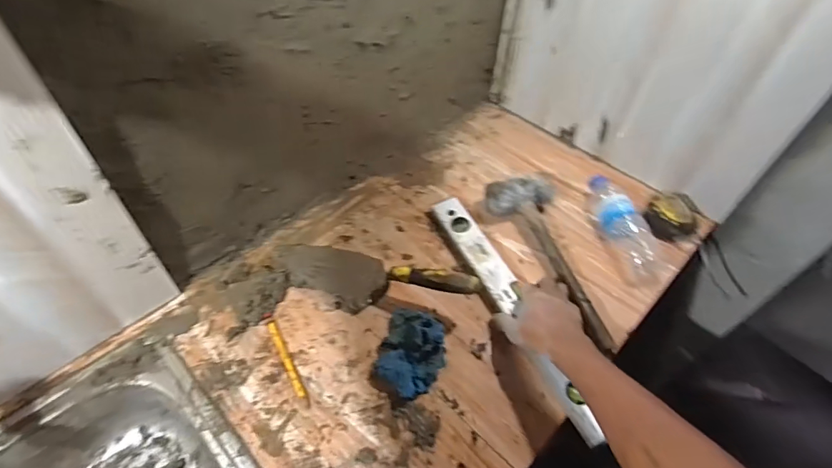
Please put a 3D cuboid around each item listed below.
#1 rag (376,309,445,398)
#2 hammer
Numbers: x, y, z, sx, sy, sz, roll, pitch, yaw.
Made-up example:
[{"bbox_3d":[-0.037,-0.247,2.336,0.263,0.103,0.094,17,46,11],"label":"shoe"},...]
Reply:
[{"bbox_3d":[-0.010,0.159,0.636,0.108,0.054,0.111,32,55,20],"label":"rag"},{"bbox_3d":[0.209,0.036,0.744,0.120,0.066,0.318,-4,51,-8],"label":"hammer"}]

